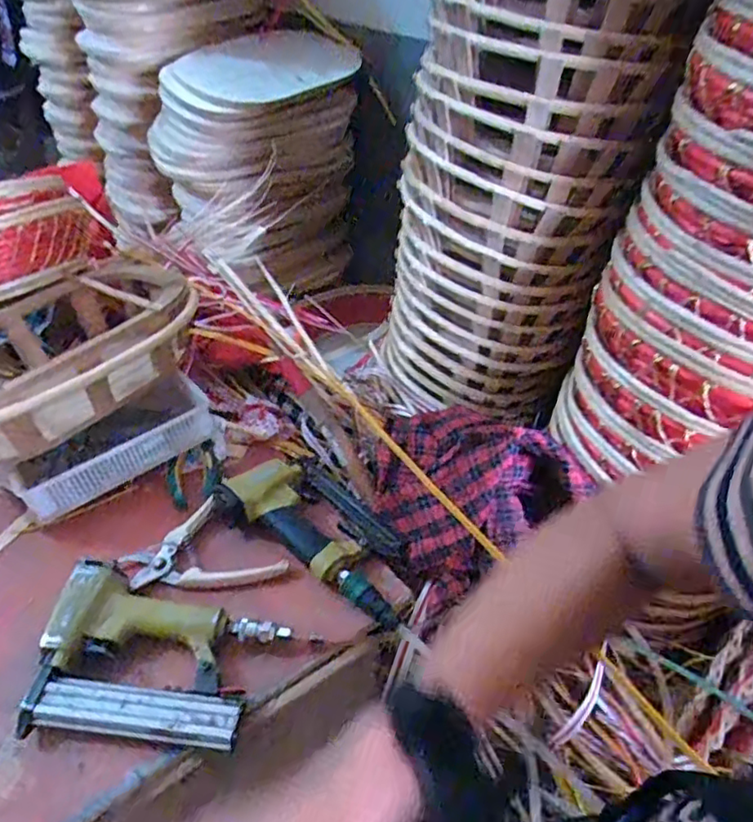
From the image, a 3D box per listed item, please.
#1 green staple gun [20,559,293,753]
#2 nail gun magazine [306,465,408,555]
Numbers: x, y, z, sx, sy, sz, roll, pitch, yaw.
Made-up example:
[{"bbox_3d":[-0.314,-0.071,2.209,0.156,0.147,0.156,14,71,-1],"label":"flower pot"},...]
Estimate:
[{"bbox_3d":[-0.209,0.236,0.578,0.221,0.041,0.151,10,44,8],"label":"green staple gun"},{"bbox_3d":[-0.028,0.114,0.724,0.151,0.016,0.030,35,52,30],"label":"nail gun magazine"}]

